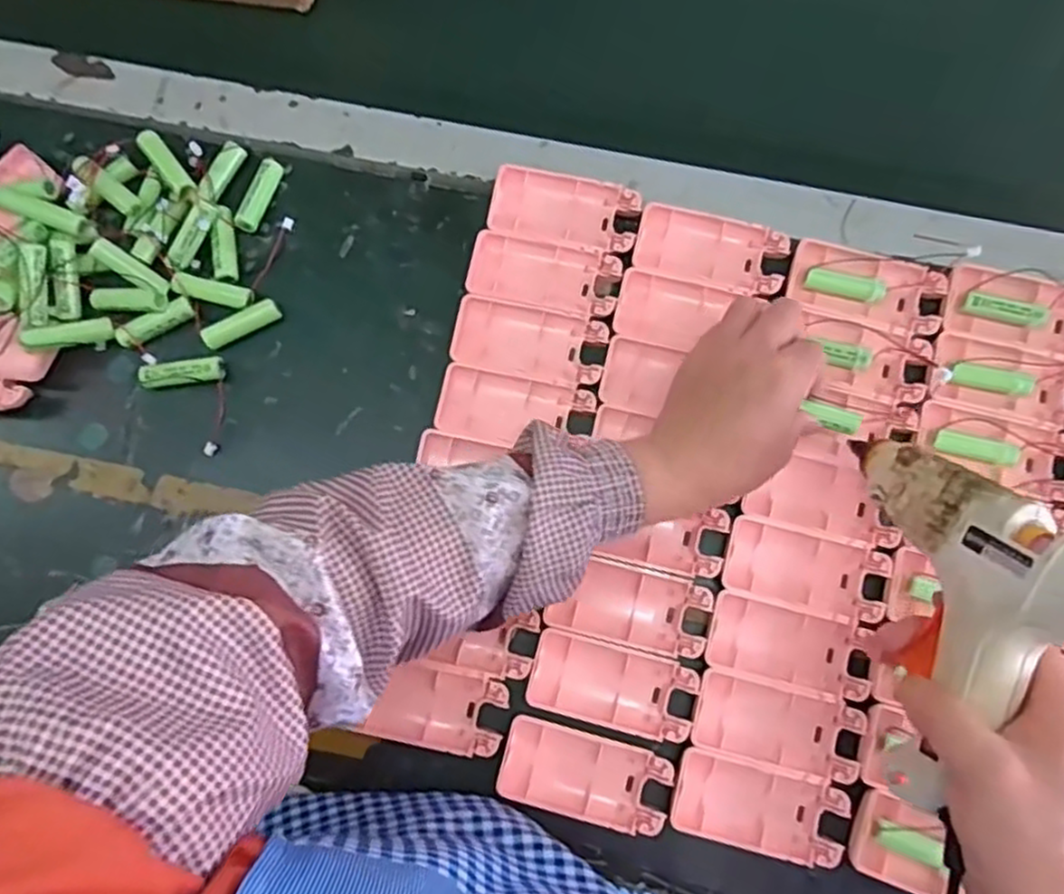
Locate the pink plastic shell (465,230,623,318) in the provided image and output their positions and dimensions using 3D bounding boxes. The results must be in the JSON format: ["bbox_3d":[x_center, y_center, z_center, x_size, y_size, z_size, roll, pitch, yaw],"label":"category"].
[{"bbox_3d":[0.008,-0.108,0.462,0.092,0.014,0.043,13,79,3],"label":"pink plastic shell"}]

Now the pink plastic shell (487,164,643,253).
[{"bbox_3d":[0.021,-0.152,0.467,0.092,0.012,0.045,11,78,3],"label":"pink plastic shell"}]

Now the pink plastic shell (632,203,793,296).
[{"bbox_3d":[0.113,-0.124,0.460,0.092,0.007,0.045,12,78,3],"label":"pink plastic shell"}]

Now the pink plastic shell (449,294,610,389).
[{"bbox_3d":[-0.002,-0.065,0.452,0.092,0.009,0.046,14,79,3],"label":"pink plastic shell"}]

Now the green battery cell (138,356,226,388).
[{"bbox_3d":[-0.217,-0.046,0.450,0.050,0.017,0.015,-8,78,-1],"label":"green battery cell"}]

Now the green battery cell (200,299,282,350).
[{"bbox_3d":[-0.182,-0.077,0.456,0.048,0.011,0.013,-29,79,-5],"label":"green battery cell"}]

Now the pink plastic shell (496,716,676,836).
[{"bbox_3d":[0.029,0.184,0.408,0.092,0.009,0.044,14,79,3],"label":"pink plastic shell"}]

